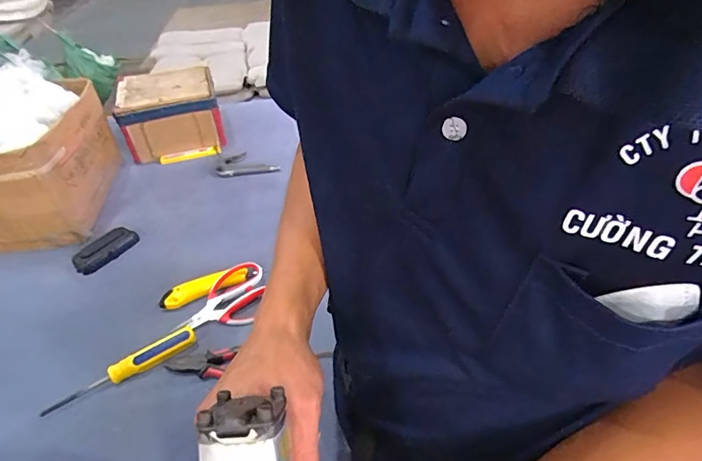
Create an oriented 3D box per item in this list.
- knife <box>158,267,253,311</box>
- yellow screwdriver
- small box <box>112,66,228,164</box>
[{"bbox_3d":[-0.229,0.088,0.727,0.136,0.017,0.034,-21,41,-19],"label":"knife"},{"bbox_3d":[-0.301,0.184,0.610,0.191,0.024,0.028,-25,43,-23],"label":"yellow screwdriver"},{"bbox_3d":[-0.421,-0.275,1.098,0.212,0.143,0.212,-13,39,-10],"label":"small box"}]

